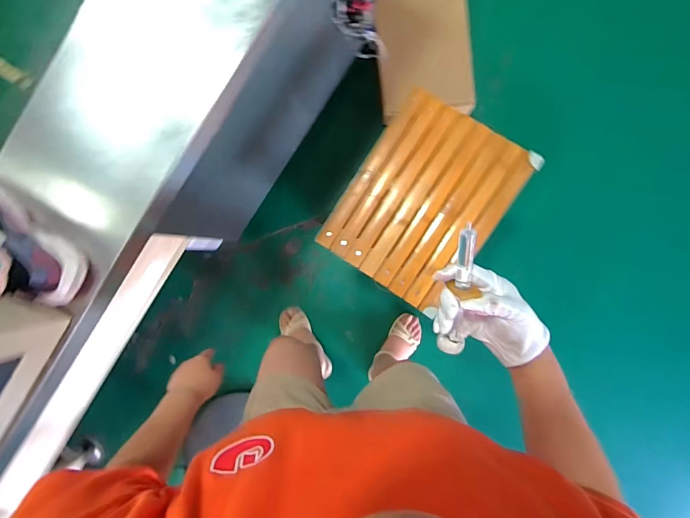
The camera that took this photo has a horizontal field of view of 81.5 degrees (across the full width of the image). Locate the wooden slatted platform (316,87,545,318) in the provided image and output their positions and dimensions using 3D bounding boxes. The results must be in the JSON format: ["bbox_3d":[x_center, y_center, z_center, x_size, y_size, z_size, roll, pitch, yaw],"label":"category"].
[{"bbox_3d":[0.155,-0.114,0.791,0.282,0.031,0.357,34,94,5],"label":"wooden slatted platform"}]

